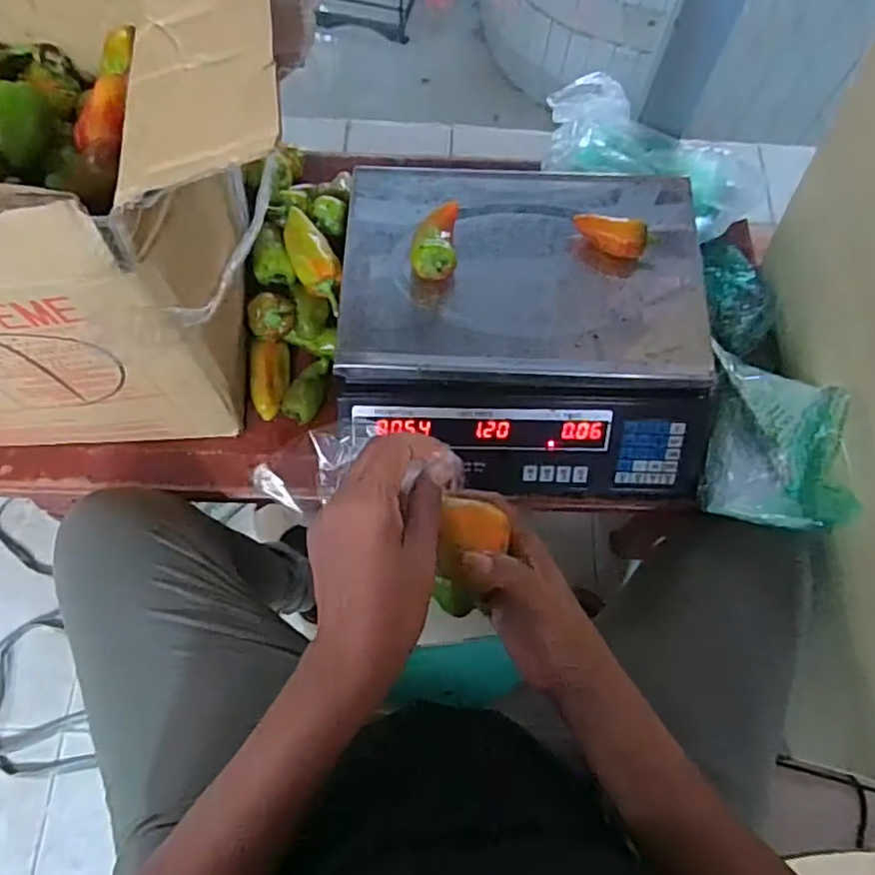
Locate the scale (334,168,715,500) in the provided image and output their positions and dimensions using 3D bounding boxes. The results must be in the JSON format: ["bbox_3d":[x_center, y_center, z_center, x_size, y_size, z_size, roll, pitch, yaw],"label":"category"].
[{"bbox_3d":[0.081,-0.110,0.606,0.338,0.087,0.303,3,70,-1],"label":"scale"}]

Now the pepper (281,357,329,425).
[{"bbox_3d":[-0.134,-0.052,0.643,0.035,0.029,0.070,23,71,6],"label":"pepper"}]

